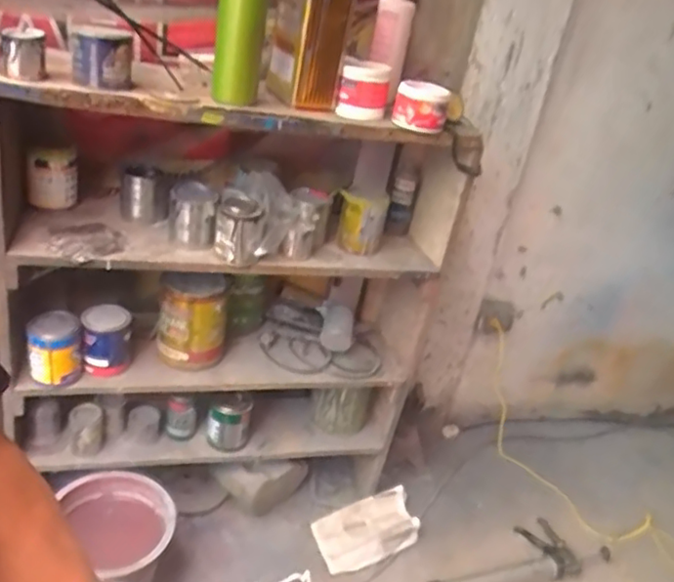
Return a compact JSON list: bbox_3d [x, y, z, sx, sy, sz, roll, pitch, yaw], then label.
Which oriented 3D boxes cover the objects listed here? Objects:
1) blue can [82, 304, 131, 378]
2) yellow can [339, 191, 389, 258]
[{"bbox_3d":[-0.512,0.115,1.408,0.104,0.153,0.091,1,29,-19],"label":"blue can"},{"bbox_3d":[0.056,-0.159,1.437,0.108,0.136,0.085,12,27,3],"label":"yellow can"}]

